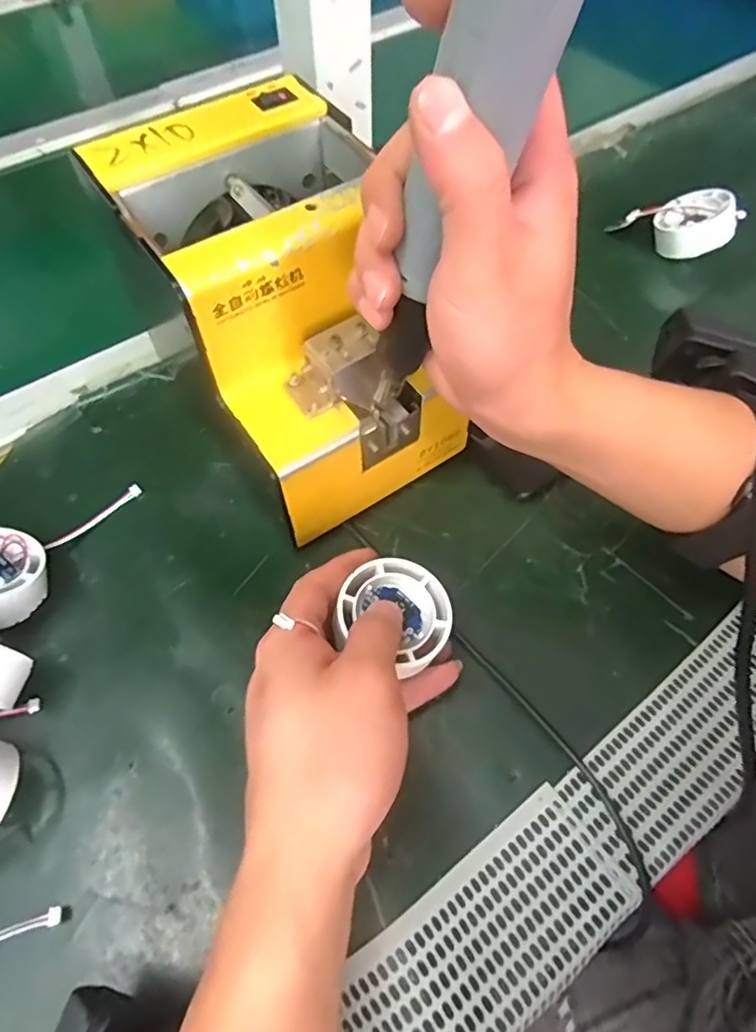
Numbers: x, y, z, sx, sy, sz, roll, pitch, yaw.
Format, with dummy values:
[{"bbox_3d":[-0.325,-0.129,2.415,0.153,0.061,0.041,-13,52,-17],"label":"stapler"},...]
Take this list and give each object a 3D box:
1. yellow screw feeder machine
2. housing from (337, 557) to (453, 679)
[{"bbox_3d":[-0.043,-0.104,0.320,0.123,0.150,0.178,-31,64,-16],"label":"yellow screw feeder machine"},{"bbox_3d":[0.010,0.044,0.276,0.050,0.012,0.049,-1,60,1],"label":"housing"}]

